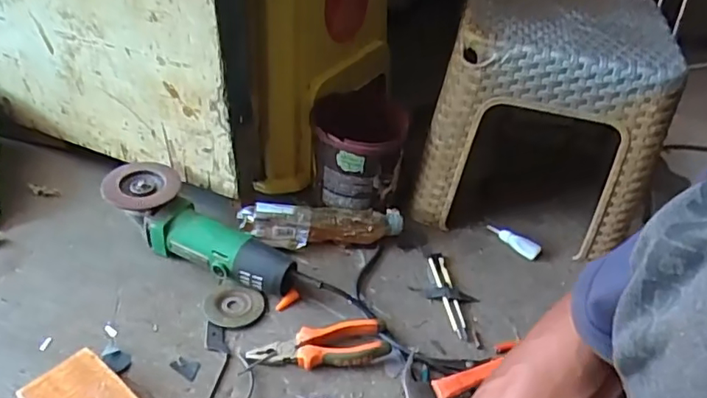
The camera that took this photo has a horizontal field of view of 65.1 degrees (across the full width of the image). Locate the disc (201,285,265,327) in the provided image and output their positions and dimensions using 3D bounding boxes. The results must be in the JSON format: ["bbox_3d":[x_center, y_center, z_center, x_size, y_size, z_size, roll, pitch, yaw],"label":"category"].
[{"bbox_3d":[-0.149,0.133,0.691,0.071,0.012,0.062,11,40,5],"label":"disc"}]

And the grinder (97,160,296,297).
[{"bbox_3d":[-0.202,0.049,0.731,0.275,0.076,0.089,30,44,9],"label":"grinder"}]

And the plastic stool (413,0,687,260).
[{"bbox_3d":[0.274,-0.137,0.846,0.287,0.299,0.297,12,40,7],"label":"plastic stool"}]

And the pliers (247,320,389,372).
[{"bbox_3d":[-0.039,0.171,0.643,0.157,0.027,0.050,-1,40,-9],"label":"pliers"}]

